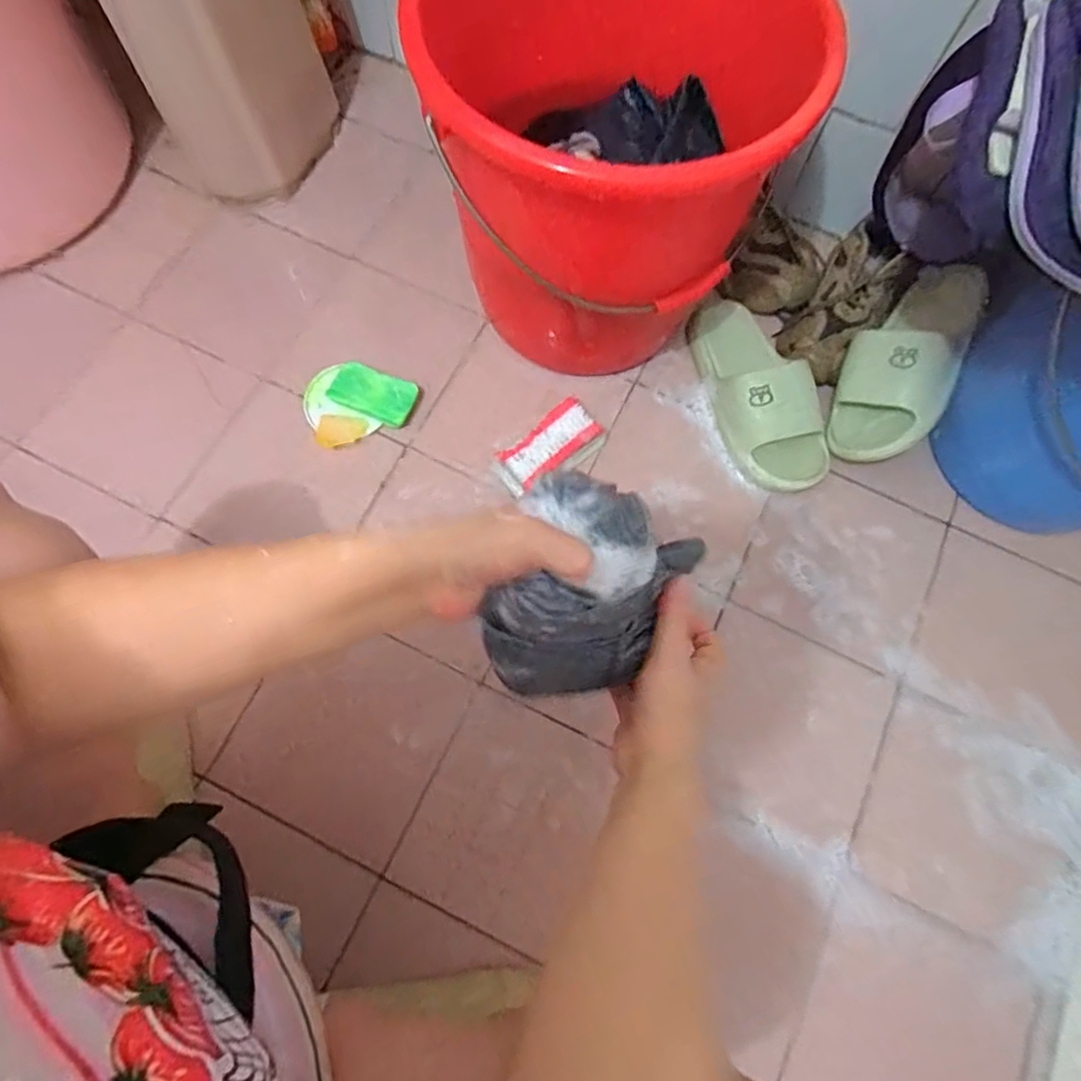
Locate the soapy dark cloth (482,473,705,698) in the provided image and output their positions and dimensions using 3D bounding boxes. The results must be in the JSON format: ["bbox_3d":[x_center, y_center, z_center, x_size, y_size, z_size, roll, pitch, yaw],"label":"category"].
[{"bbox_3d":[0.023,0.035,0.363,0.105,0.098,0.125,27,75,7],"label":"soapy dark cloth"}]

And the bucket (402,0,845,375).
[{"bbox_3d":[0.054,-0.374,0.636,0.308,0.324,0.326,-5,74,-3],"label":"bucket"}]

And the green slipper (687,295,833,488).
[{"bbox_3d":[0.254,-0.183,0.716,0.105,0.061,0.259,-19,75,-7],"label":"green slipper"}]

